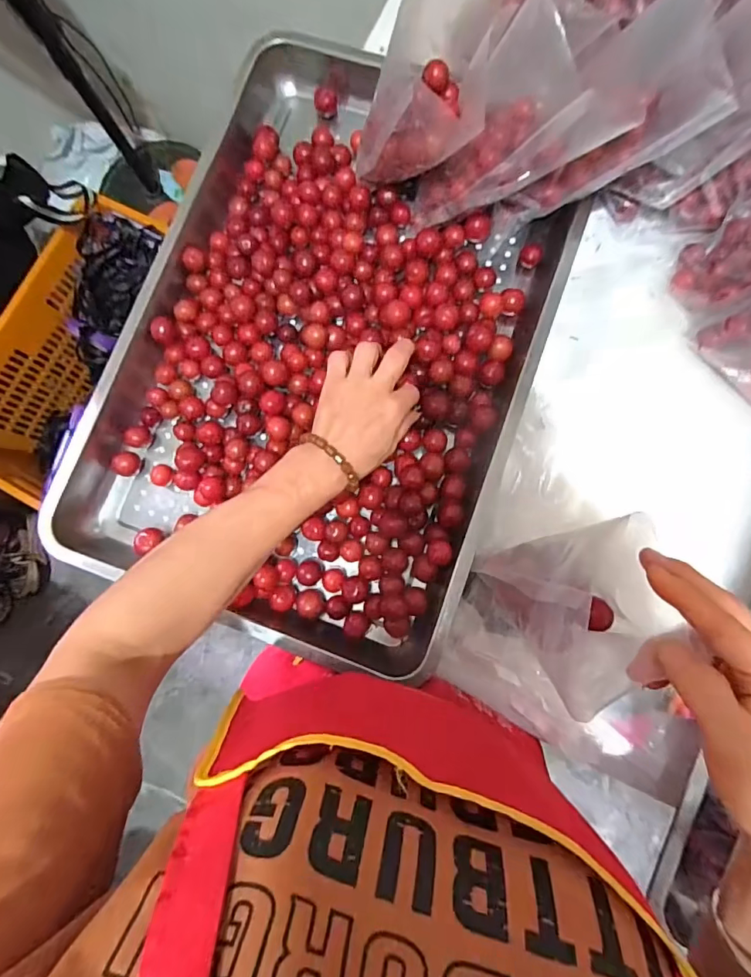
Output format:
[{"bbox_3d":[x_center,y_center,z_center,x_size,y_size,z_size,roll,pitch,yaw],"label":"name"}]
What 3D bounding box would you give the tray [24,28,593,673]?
[{"bbox_3d":[-0.039,-0.153,0.477,0.382,0.053,0.579,19,83,6],"label":"tray"}]

